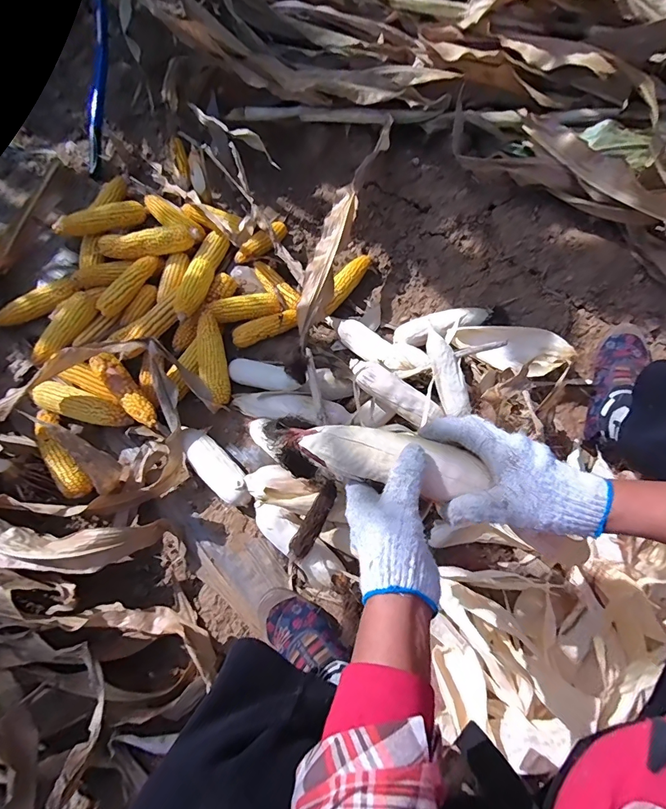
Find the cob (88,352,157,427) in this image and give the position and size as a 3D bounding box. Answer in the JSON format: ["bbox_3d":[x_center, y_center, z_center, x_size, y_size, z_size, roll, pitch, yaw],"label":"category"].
[{"bbox_3d":[-0.396,-0.026,0.772,0.050,0.038,0.188,-43,75,-14],"label":"cob"}]

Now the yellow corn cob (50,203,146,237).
[{"bbox_3d":[-0.520,-0.416,0.900,0.194,0.045,0.042,-30,71,-29],"label":"yellow corn cob"}]

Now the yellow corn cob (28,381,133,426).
[{"bbox_3d":[-0.484,0.000,0.779,0.218,0.044,0.056,16,71,7],"label":"yellow corn cob"}]

